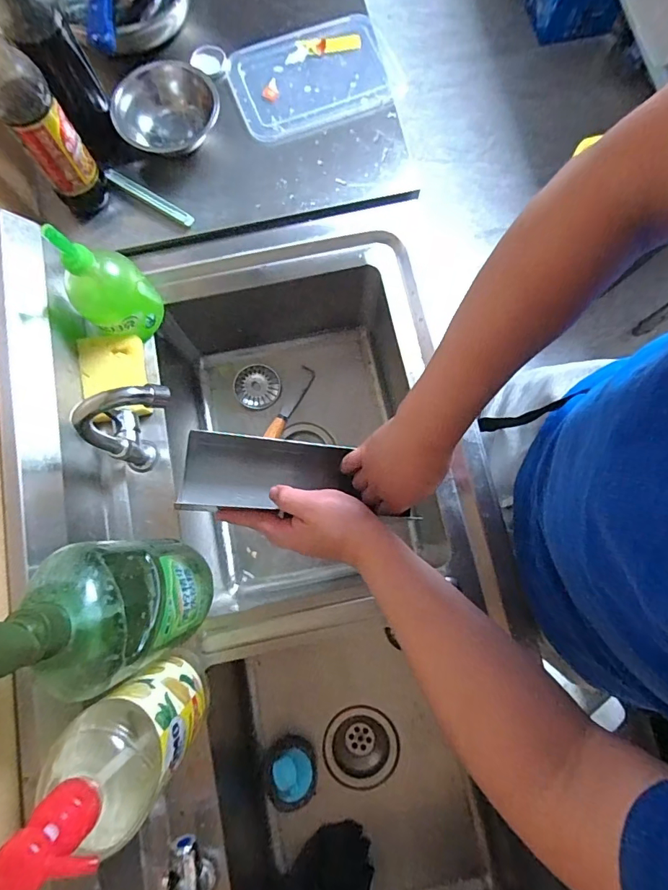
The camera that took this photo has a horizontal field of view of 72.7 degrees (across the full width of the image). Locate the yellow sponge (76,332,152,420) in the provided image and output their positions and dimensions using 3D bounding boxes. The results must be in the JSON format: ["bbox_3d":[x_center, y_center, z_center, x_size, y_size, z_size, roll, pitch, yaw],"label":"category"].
[{"bbox_3d":[-0.270,-0.084,0.562,0.070,0.036,0.097,-7,79,-1],"label":"yellow sponge"}]

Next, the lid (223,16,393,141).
[{"bbox_3d":[-0.031,-0.513,0.634,0.215,0.014,0.155,-17,79,-3],"label":"lid"}]

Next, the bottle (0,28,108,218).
[{"bbox_3d":[-0.325,-0.353,0.493,0.056,0.241,0.059,5,79,1],"label":"bottle"}]

